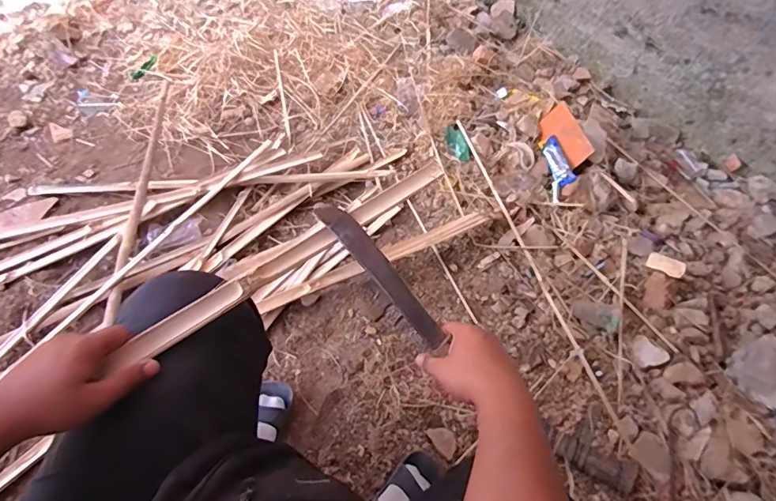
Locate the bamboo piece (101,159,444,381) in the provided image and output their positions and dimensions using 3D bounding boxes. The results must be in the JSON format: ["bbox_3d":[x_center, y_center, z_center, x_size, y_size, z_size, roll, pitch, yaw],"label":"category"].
[{"bbox_3d":[-0.107,0.004,0.525,0.424,0.018,0.028,-33,67,-20],"label":"bamboo piece"}]

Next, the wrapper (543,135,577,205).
[{"bbox_3d":[0.443,-0.221,1.175,0.051,0.024,0.204,1,59,-3],"label":"wrapper"}]

